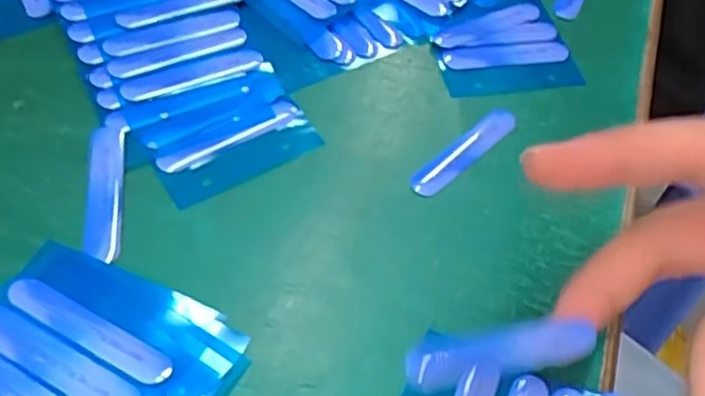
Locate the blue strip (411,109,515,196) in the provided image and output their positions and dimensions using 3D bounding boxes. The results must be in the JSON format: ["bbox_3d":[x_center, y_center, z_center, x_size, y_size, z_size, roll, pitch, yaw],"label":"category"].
[{"bbox_3d":[0.039,-0.017,0.236,0.012,0.004,0.049,40,61,21],"label":"blue strip"}]

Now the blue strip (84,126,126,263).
[{"bbox_3d":[-0.078,-0.003,0.215,0.012,0.004,0.051,-5,56,-8],"label":"blue strip"}]

